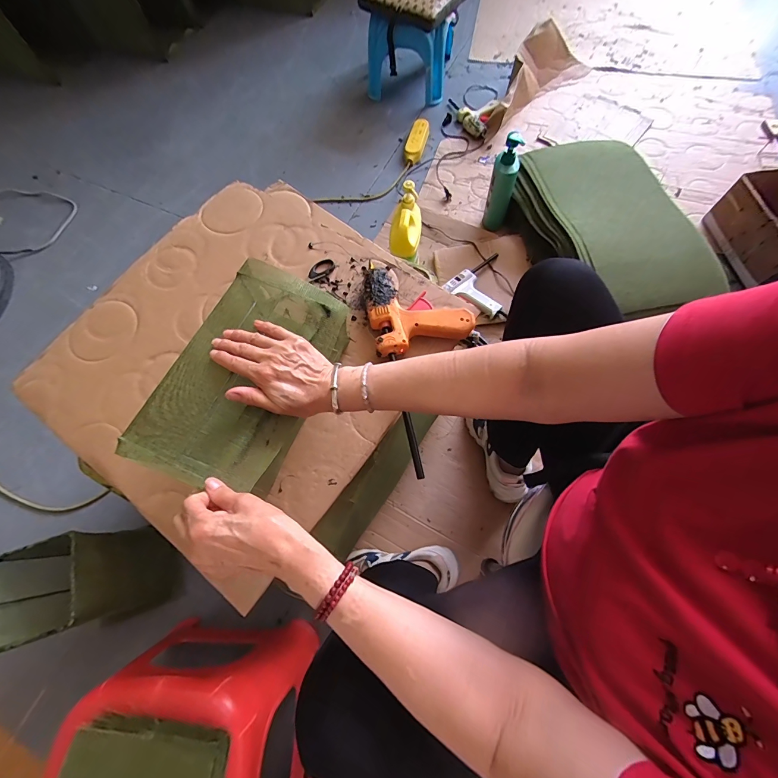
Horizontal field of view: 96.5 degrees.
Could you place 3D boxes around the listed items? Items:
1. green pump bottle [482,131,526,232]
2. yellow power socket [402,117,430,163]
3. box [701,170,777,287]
[{"bbox_3d":[0.310,-0.555,0.960,0.067,0.251,0.080,14,71,7],"label":"green pump bottle"},{"bbox_3d":[0.095,-0.858,1.198,0.068,0.048,0.166,13,70,6],"label":"yellow power socket"},{"bbox_3d":[1.033,-0.424,0.934,0.180,0.153,0.281,-7,69,-1],"label":"box"}]

